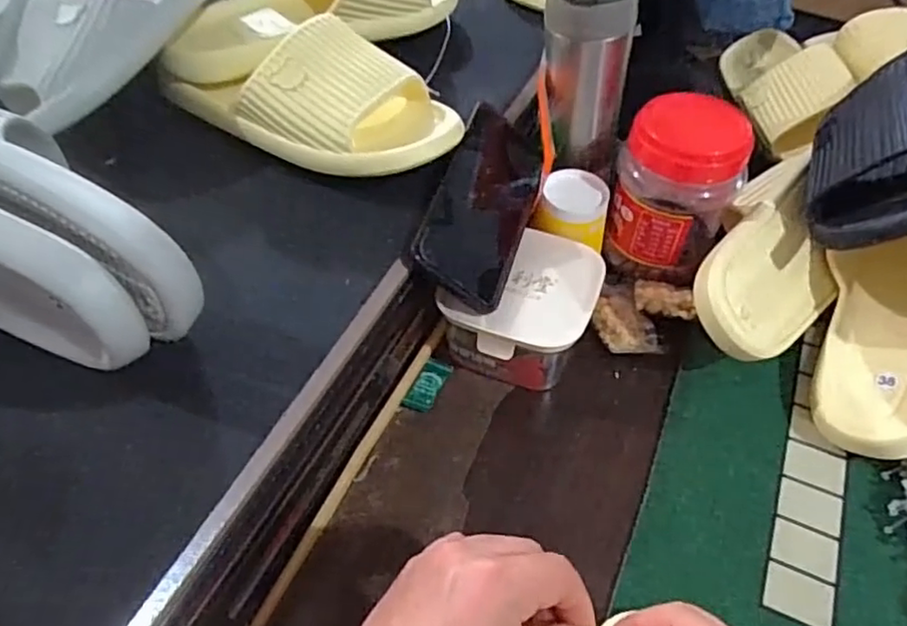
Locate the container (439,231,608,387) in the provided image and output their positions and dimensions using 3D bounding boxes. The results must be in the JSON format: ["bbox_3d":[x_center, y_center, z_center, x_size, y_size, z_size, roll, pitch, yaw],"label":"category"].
[{"bbox_3d":[0.052,-0.002,0.485,0.101,0.064,0.107,16,53,11],"label":"container"}]

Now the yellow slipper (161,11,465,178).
[{"bbox_3d":[-0.113,-0.162,0.461,0.235,0.058,0.098,14,53,10],"label":"yellow slipper"}]

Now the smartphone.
[{"bbox_3d":[0.027,-0.086,0.472,0.076,0.016,0.181,34,53,-22],"label":"smartphone"}]

